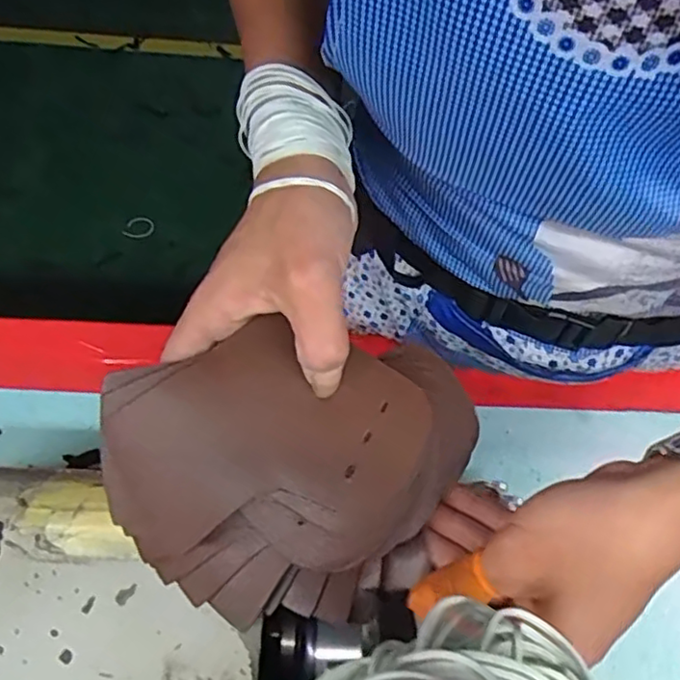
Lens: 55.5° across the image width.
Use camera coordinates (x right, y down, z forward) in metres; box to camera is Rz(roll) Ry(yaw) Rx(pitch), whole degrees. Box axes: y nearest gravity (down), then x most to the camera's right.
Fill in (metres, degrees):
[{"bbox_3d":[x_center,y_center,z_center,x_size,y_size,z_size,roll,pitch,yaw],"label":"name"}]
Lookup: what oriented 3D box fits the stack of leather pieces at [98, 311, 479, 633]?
[{"bbox_3d":[-0.017,0.061,0.294,0.166,0.058,0.117,-5,67,-5],"label":"stack of leather pieces"}]

